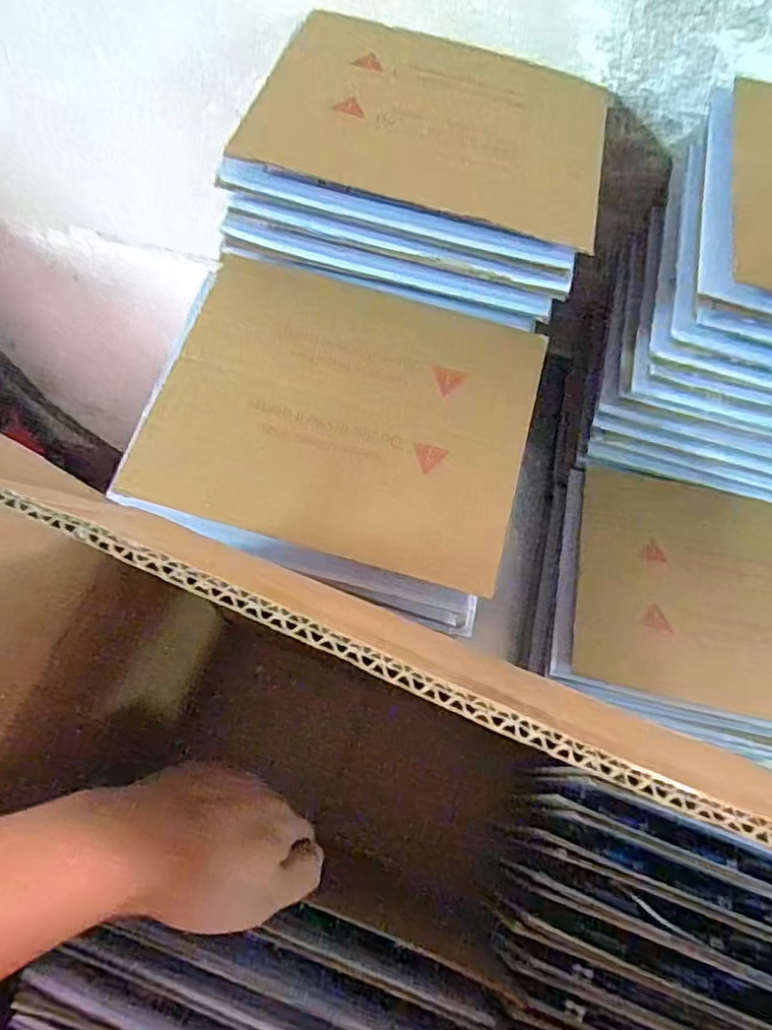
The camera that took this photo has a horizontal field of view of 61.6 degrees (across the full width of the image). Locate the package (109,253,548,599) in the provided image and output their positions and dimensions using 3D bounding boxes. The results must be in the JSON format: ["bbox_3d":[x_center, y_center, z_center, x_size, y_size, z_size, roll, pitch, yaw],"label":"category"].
[{"bbox_3d":[-0.024,-0.068,0.406,0.223,0.017,0.186,14,69,-1],"label":"package"}]

